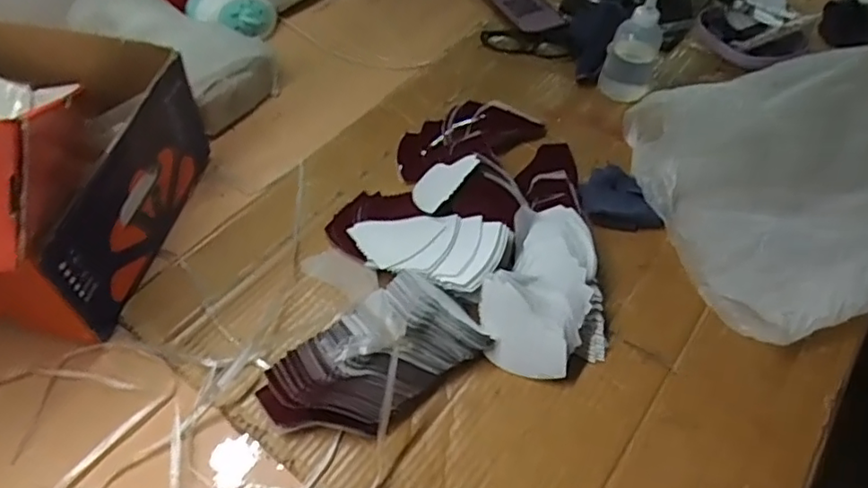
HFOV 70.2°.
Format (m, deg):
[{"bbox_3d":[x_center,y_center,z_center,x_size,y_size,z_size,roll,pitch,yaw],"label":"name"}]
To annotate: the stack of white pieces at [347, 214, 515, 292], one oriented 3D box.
[{"bbox_3d":[-0.009,0.003,0.631,0.162,0.054,0.082,18,53,10],"label":"stack of white pieces"}]

